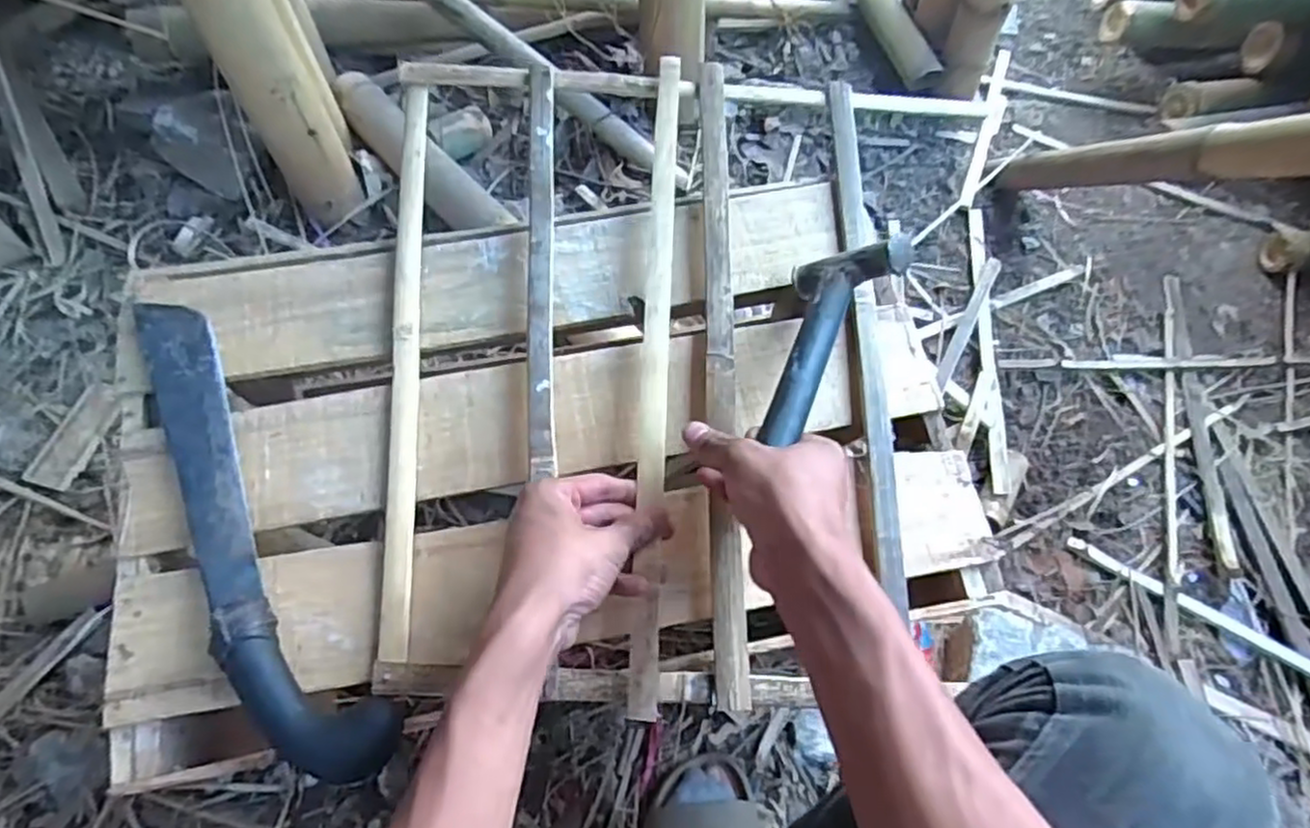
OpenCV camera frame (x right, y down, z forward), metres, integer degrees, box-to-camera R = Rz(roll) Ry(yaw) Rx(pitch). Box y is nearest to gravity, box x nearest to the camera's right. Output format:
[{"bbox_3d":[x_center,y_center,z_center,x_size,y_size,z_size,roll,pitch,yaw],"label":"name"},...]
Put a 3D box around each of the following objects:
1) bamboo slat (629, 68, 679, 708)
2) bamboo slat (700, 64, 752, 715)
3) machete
[{"bbox_3d":[0.002,-0.057,0.520,0.019,0.009,0.506,3,70,-1],"label":"bamboo slat"},{"bbox_3d":[0.050,-0.053,0.542,0.024,0.023,0.505,1,70,-3],"label":"bamboo slat"},{"bbox_3d":[-0.278,0.074,0.484,0.066,0.055,0.356,-30,63,-17],"label":"machete"}]

